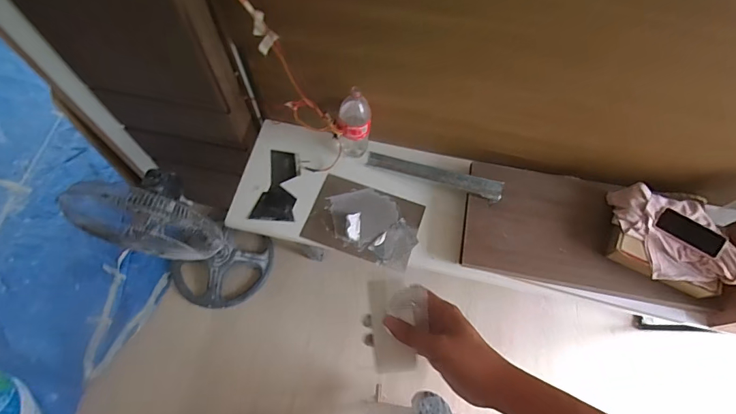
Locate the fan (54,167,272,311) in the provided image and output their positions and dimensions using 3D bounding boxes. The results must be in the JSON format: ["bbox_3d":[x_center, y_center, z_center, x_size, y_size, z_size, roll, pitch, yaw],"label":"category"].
[{"bbox_3d":[-0.676,0.151,1.565,0.455,0.851,0.362,19,67,7],"label":"fan"}]

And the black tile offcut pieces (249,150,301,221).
[{"bbox_3d":[-0.289,-0.071,1.303,0.122,0.017,0.242,3,66,0],"label":"black tile offcut pieces"}]

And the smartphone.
[{"bbox_3d":[0.884,0.067,1.111,0.158,0.013,0.066,36,93,21],"label":"smartphone"}]

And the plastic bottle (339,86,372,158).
[{"bbox_3d":[-0.039,-0.244,1.239,0.096,0.271,0.080,5,66,1],"label":"plastic bottle"}]

